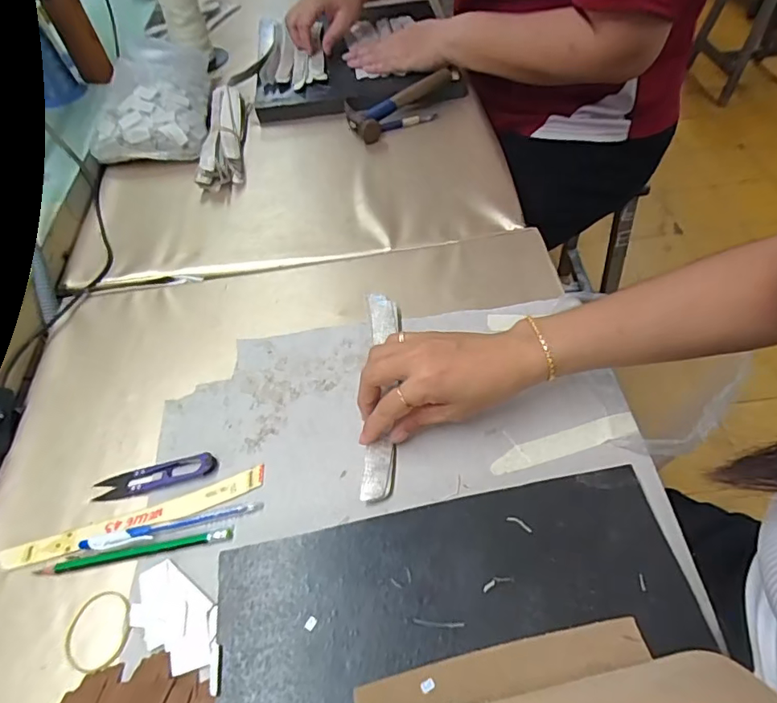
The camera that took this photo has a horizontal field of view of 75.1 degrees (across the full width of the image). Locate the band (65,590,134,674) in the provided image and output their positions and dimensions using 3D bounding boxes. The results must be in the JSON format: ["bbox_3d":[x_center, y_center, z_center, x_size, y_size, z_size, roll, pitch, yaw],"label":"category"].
[{"bbox_3d":[-0.203,0.195,0.354,0.046,0.004,0.050,-3,54,4],"label":"band"}]

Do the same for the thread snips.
[{"bbox_3d":[-0.193,0.102,0.419,0.099,0.008,0.021,-13,54,-4],"label":"thread snips"}]

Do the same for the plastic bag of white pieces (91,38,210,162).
[{"bbox_3d":[-0.321,-0.354,0.708,0.132,0.083,0.207,-6,54,1],"label":"plastic bag of white pieces"}]

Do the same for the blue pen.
[{"bbox_3d":[-0.167,0.135,0.390,0.136,0.007,0.013,-11,54,-3],"label":"blue pen"}]

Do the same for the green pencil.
[{"bbox_3d":[-0.193,0.152,0.382,0.147,0.004,0.009,-11,54,-2],"label":"green pencil"}]

